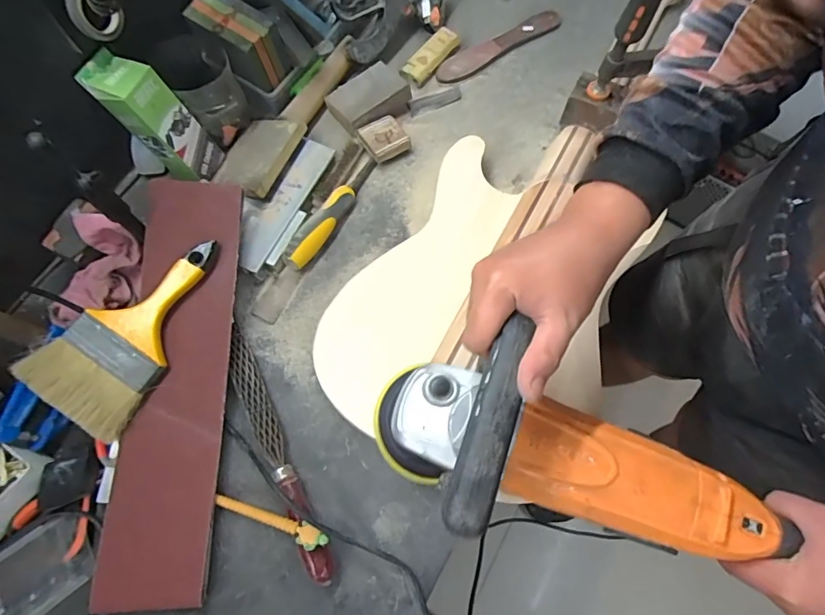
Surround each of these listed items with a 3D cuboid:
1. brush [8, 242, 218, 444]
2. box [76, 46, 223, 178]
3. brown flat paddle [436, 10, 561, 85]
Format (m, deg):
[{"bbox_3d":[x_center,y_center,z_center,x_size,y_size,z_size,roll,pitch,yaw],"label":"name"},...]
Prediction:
[{"bbox_3d":[-0.284,0.018,0.491,0.113,0.017,0.219,40,74,-5],"label":"brush"},{"bbox_3d":[-0.294,-0.218,0.547,0.050,0.163,0.066,16,69,35],"label":"box"},{"bbox_3d":[0.131,-0.400,0.710,0.226,0.008,0.040,-33,74,-12],"label":"brown flat paddle"}]

